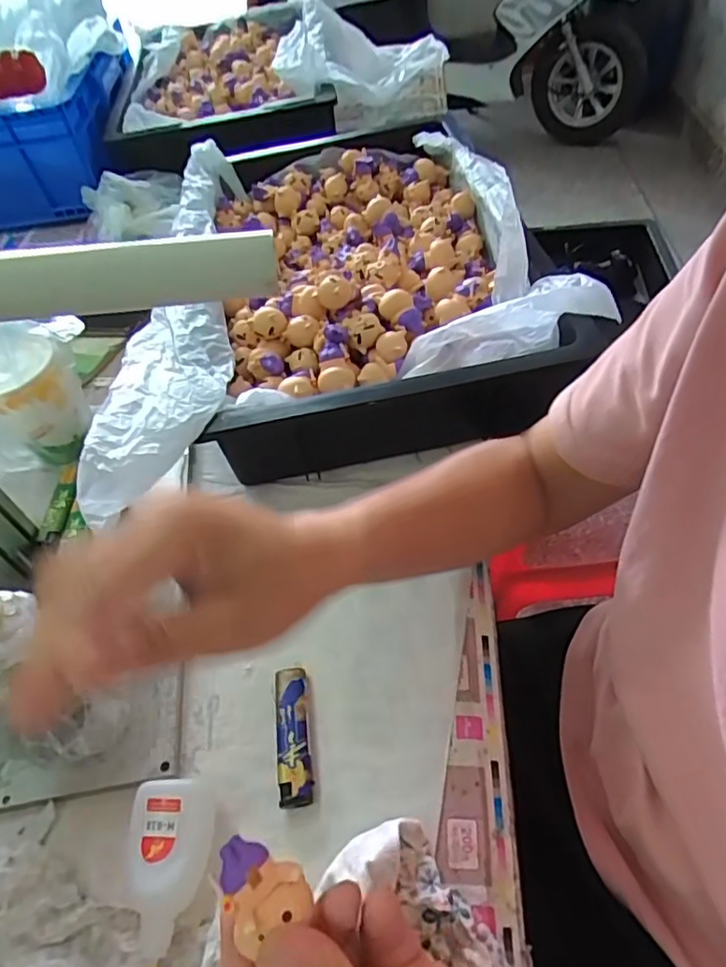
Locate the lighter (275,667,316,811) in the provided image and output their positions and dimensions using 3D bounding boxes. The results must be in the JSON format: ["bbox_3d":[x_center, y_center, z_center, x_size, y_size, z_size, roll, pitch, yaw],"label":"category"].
[{"bbox_3d":[-0.042,0.154,0.367,0.021,0.013,0.078,-8,48,-2],"label":"lighter"}]

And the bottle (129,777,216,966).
[{"bbox_3d":[-0.105,0.214,0.316,0.042,0.024,0.103,-2,48,3],"label":"bottle"}]

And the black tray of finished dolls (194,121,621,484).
[{"bbox_3d":[0.002,-0.210,0.590,0.293,0.127,0.438,-10,49,-4],"label":"black tray of finished dolls"}]

